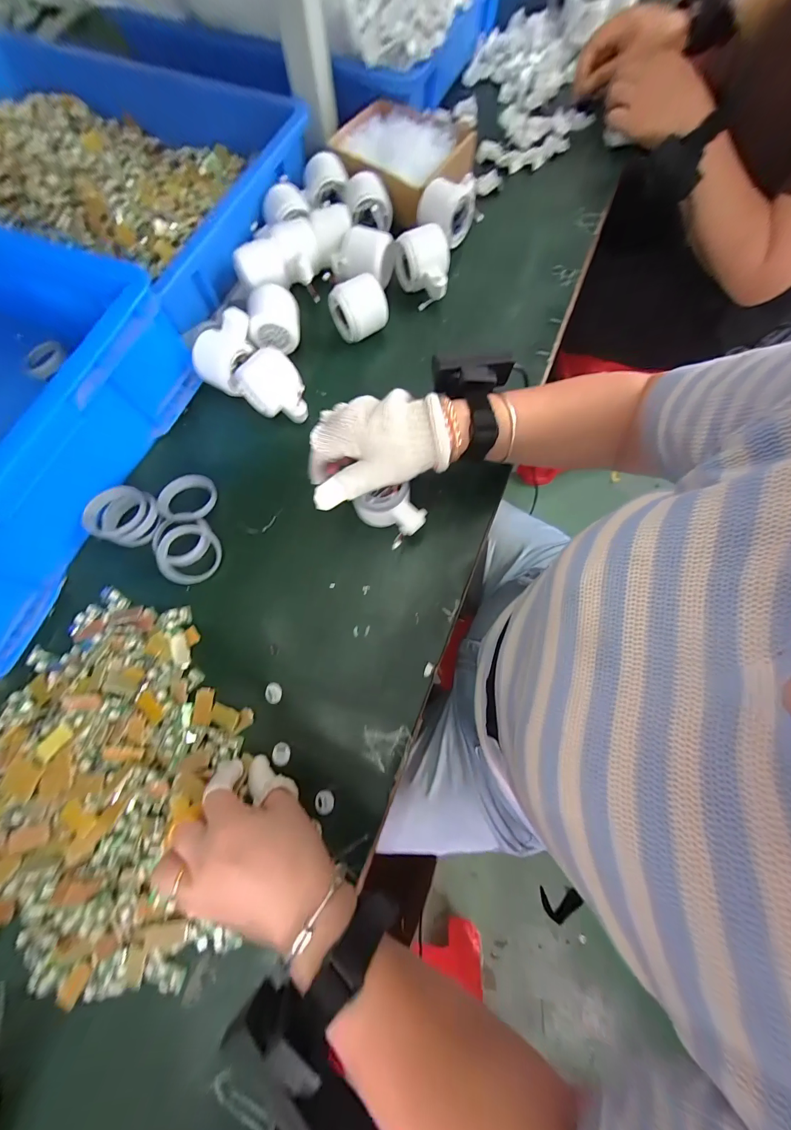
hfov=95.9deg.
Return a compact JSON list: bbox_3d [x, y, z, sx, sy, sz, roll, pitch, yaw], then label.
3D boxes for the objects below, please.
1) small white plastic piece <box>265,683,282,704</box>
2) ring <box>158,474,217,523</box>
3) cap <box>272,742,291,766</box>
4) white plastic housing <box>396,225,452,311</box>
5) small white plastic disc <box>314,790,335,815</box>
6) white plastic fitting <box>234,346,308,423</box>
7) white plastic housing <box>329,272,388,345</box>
[{"bbox_3d":[-0.118,0.124,0.345,0.016,0.004,0.019,-8,74,-1],"label":"small white plastic piece"},{"bbox_3d":[-0.230,-0.075,0.398,0.053,0.012,0.060,28,77,9],"label":"ring"},{"bbox_3d":[-0.106,0.176,0.332,0.016,0.005,0.019,-39,77,-9],"label":"cap"},{"bbox_3d":[0.034,-0.383,0.454,0.065,0.048,0.079,-2,74,1],"label":"white plastic housing"},{"bbox_3d":[-0.064,0.213,0.320,0.017,0.004,0.018,0,75,1],"label":"small white plastic disc"},{"bbox_3d":[-0.138,-0.200,0.408,0.063,0.056,0.068,0,75,1],"label":"white plastic fitting"},{"bbox_3d":[-0.039,-0.307,0.436,0.071,0.049,0.056,-21,75,-4],"label":"white plastic housing"}]

